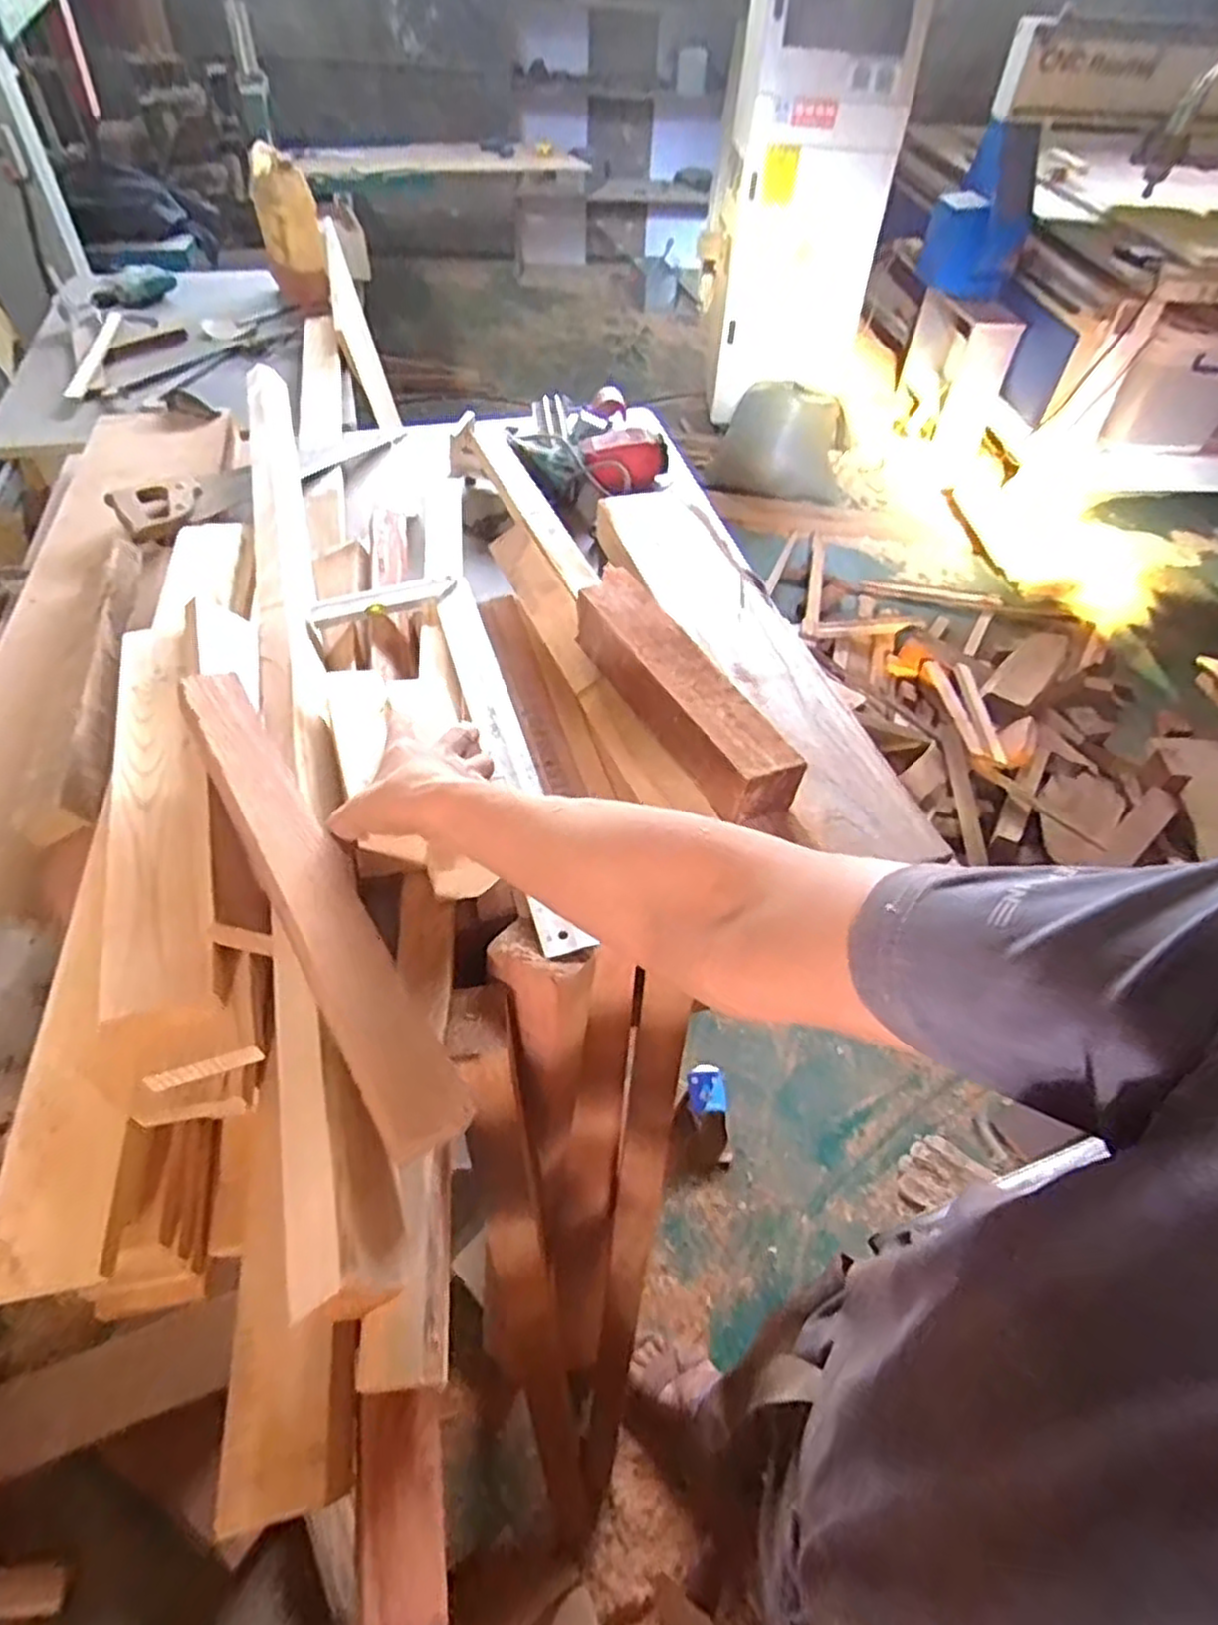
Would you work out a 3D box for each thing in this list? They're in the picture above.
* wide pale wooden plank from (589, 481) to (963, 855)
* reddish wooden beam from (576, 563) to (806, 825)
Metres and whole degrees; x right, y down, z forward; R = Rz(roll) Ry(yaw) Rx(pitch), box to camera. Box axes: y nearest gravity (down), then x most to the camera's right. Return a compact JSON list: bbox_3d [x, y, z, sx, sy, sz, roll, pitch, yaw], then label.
[{"bbox_3d":[0.136,-0.182,0.791,0.117,0.029,0.587,-14,51,-15],"label":"wide pale wooden plank"},{"bbox_3d":[0.057,-0.111,0.685,0.074,0.062,0.288,-23,54,-21],"label":"reddish wooden beam"}]

